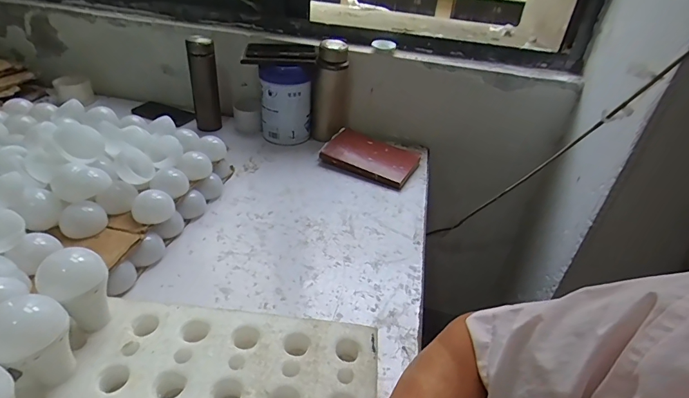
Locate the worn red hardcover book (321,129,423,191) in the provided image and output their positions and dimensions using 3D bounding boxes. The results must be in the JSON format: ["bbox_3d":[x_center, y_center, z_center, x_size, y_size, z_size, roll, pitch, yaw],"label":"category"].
[{"bbox_3d":[0.065,-0.103,0.962,0.206,0.019,0.146,27,46,15],"label":"worn red hardcover book"}]

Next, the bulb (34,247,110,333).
[{"bbox_3d":[-0.300,0.107,0.456,0.060,0.090,0.061,-22,42,-37],"label":"bulb"}]

